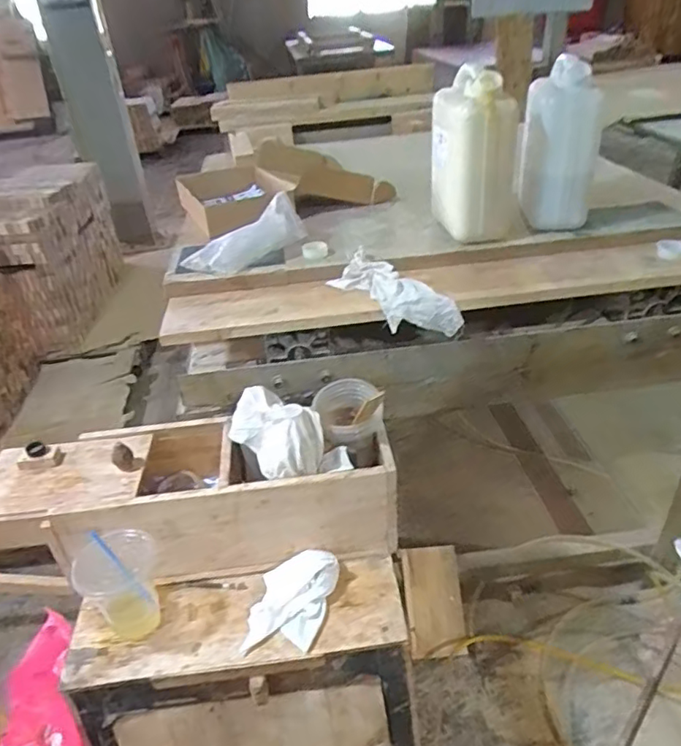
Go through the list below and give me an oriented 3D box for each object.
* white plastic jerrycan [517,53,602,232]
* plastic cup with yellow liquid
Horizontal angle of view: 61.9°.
[{"bbox_3d":[0.437,-0.450,1.149,0.127,0.302,0.169,2,35,10],"label":"white plastic jerrycan"},{"bbox_3d":[-0.325,0.317,0.853,0.108,0.163,0.108,-3,34,2],"label":"plastic cup with yellow liquid"}]

